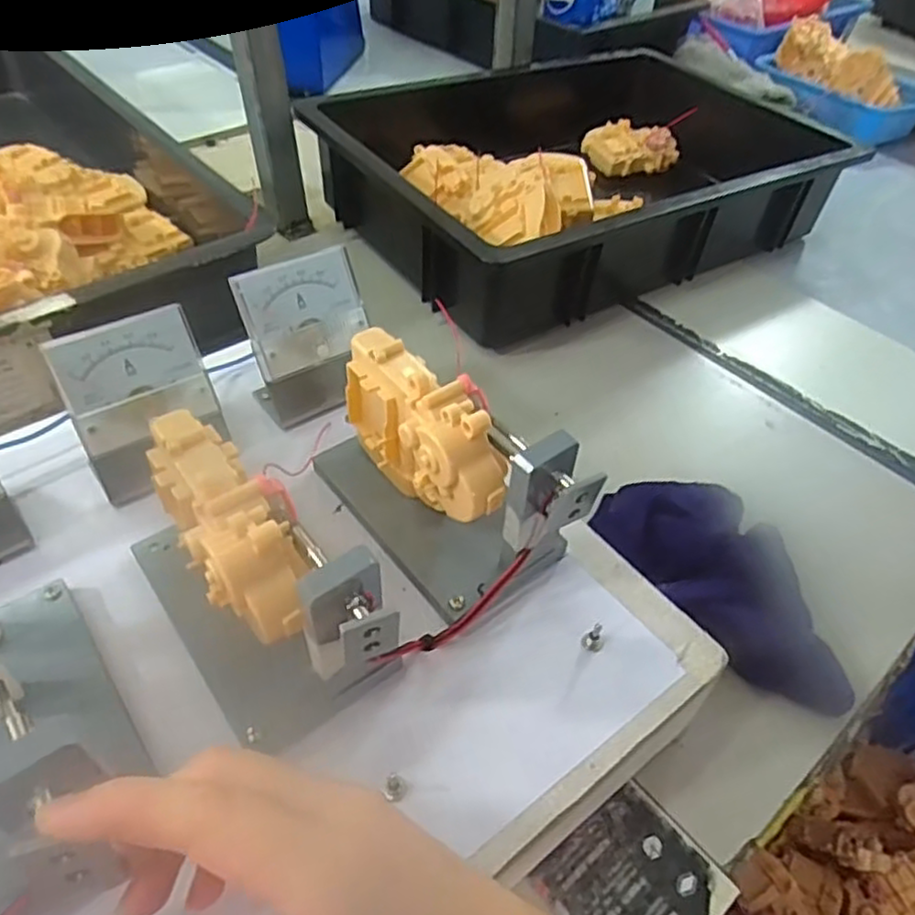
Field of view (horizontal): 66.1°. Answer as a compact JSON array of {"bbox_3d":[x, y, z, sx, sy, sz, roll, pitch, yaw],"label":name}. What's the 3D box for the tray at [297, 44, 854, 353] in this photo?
[{"bbox_3d":[0.115,-0.284,0.679,0.452,0.094,0.326,-25,53,-25],"label":"tray"}]

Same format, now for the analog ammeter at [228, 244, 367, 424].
[{"bbox_3d":[-0.081,-0.064,0.383,0.073,0.072,0.045,-27,54,-26],"label":"analog ammeter"}]

